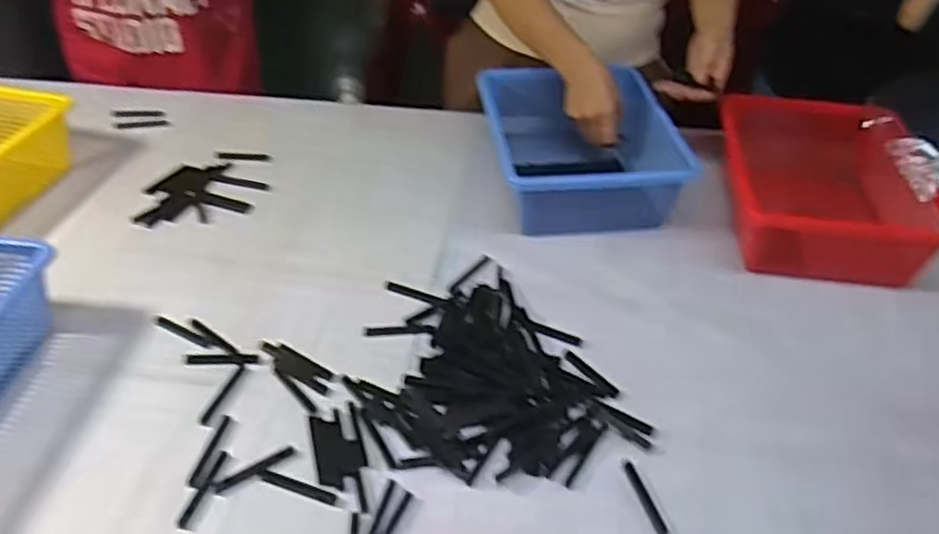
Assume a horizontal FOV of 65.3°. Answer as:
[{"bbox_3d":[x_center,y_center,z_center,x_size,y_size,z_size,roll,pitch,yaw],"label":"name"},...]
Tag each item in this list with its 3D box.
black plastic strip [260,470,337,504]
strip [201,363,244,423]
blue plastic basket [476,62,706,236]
[{"bbox_3d":[-0.148,0.189,0.630,0.072,0.004,0.011,14,42,16],"label":"black plastic strip"},{"bbox_3d":[-0.235,0.120,0.698,0.011,0.004,0.073,9,41,10],"label":"strip"},{"bbox_3d":[0.141,-0.158,0.973,0.226,0.102,0.274,-4,40,-4],"label":"blue plastic basket"}]

